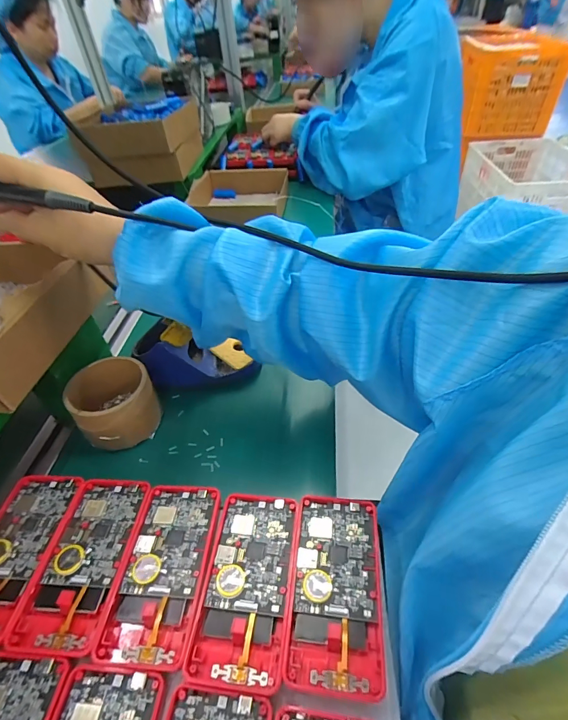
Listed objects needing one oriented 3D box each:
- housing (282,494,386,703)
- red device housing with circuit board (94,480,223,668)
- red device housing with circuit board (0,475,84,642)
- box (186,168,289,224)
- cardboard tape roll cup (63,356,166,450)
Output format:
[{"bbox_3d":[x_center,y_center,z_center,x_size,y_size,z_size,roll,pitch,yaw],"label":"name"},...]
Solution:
[{"bbox_3d":[0.038,0.156,0.263,0.062,0.008,0.122,4,45,7],"label":"housing"},{"bbox_3d":[-0.089,0.152,0.278,0.061,0.007,0.121,2,45,4],"label":"red device housing with circuit board"},{"bbox_3d":[-0.214,0.148,0.293,0.061,0.010,0.121,2,45,4],"label":"red device housing with circuit board"},{"bbox_3d":[-0.099,-0.357,0.809,0.210,0.058,0.184,-1,45,4],"label":"box"},{"bbox_3d":[-0.185,0.048,0.407,0.080,0.063,0.083,-2,45,2],"label":"cardboard tape roll cup"}]

